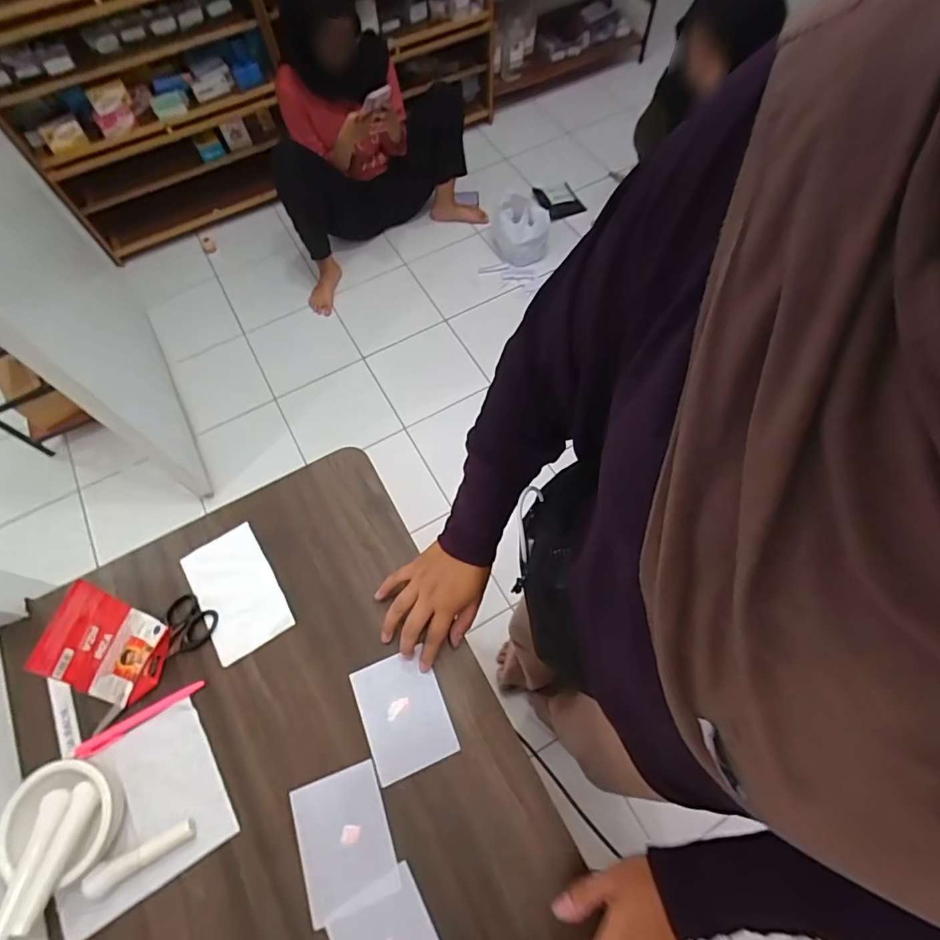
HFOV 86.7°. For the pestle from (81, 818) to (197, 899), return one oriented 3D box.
[{"bbox_3d":[-0.302,0.356,0.459,0.089,0.022,0.022,-26,67,-10],"label":"pestle"}]

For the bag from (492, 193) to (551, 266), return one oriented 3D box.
[{"bbox_3d":[0.175,-0.843,1.743,0.185,0.182,0.172,1,65,2],"label":"bag"}]

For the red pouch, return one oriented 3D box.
[{"bbox_3d":[-0.356,0.175,0.496,0.029,0.117,0.085,-12,46,21],"label":"red pouch"}]

